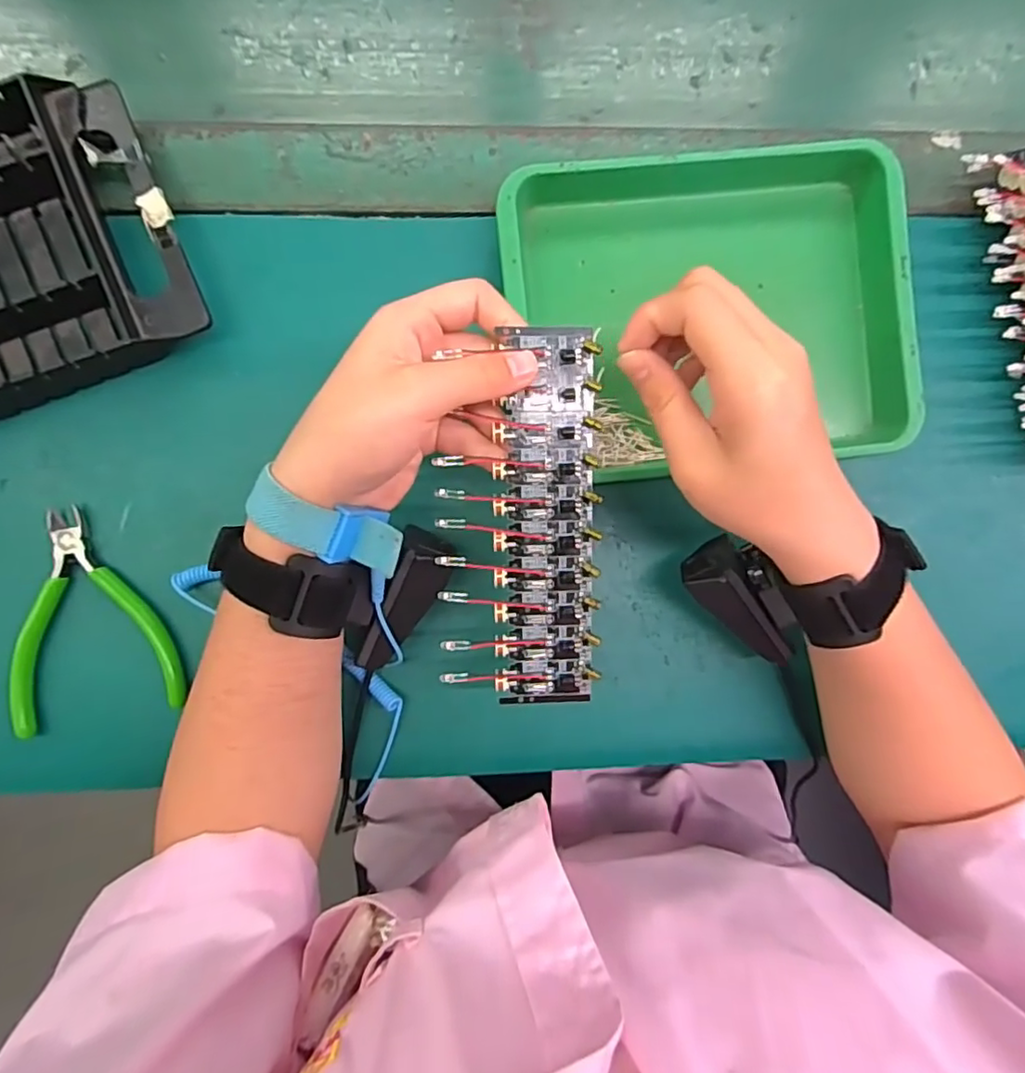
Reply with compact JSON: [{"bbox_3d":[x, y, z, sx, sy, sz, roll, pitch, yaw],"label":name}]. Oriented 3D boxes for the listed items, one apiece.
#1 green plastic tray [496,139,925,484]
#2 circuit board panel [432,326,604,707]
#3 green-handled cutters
[{"bbox_3d":[0.105,-0.119,0.328,0.209,0.026,0.162,-7,91,-3],"label":"green plastic tray"},{"bbox_3d":[0.006,-0.006,0.260,0.066,0.014,0.162,2,96,-3],"label":"circuit board panel"},{"bbox_3d":[-0.223,0.041,0.317,0.087,0.015,0.110,-13,92,-3],"label":"green-handled cutters"}]

